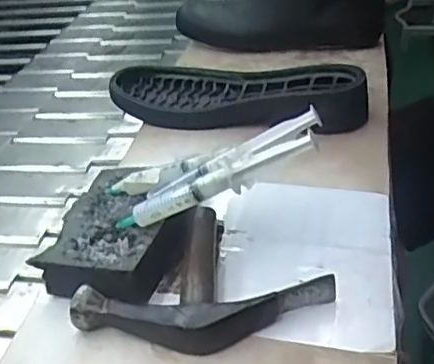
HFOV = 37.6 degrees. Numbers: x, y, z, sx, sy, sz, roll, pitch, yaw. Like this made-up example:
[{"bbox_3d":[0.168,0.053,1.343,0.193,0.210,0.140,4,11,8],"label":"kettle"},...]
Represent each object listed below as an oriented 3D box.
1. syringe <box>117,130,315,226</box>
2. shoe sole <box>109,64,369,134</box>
[{"bbox_3d":[-0.004,0.001,0.440,0.156,0.017,0.012,-24,27,21],"label":"syringe"},{"bbox_3d":[0.020,-0.099,0.673,0.272,0.038,0.113,6,35,20],"label":"shoe sole"}]

